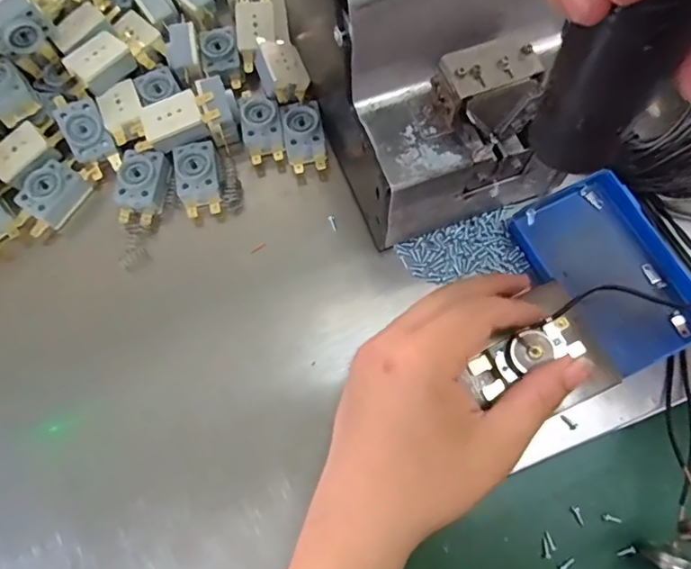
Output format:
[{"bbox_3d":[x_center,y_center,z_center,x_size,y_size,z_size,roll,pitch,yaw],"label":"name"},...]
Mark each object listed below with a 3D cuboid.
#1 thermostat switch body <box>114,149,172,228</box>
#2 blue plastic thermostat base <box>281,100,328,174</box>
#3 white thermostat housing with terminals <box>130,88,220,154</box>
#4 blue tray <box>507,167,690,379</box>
[{"bbox_3d":[-0.131,-0.063,0.333,0.029,0.017,0.046,3,72,2],"label":"thermostat switch body"},{"bbox_3d":[-0.027,-0.098,0.341,0.025,0.013,0.043,-9,72,-2],"label":"blue plastic thermostat base"},{"bbox_3d":[-0.112,-0.108,0.334,0.056,0.012,0.031,-20,73,-5],"label":"white thermostat housing with terminals"},{"bbox_3d":[0.160,-0.011,0.304,0.073,0.019,0.115,-31,74,-9],"label":"blue tray"}]

